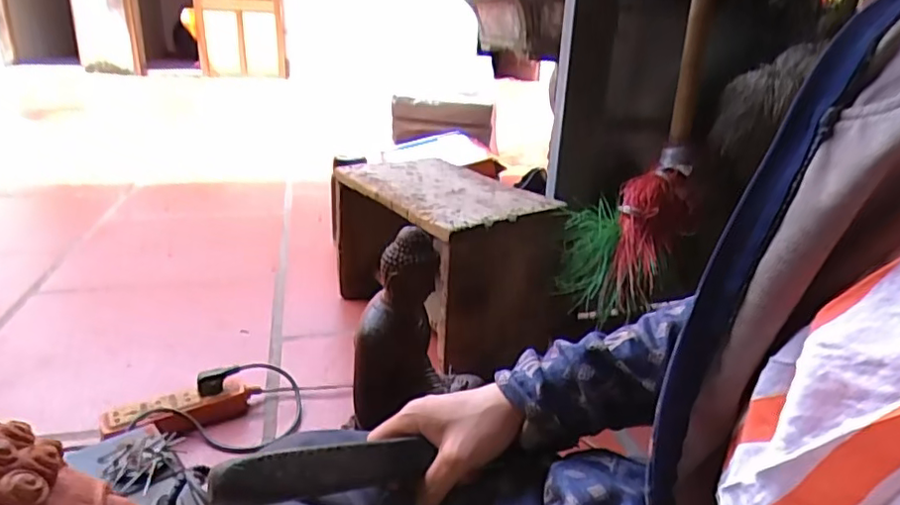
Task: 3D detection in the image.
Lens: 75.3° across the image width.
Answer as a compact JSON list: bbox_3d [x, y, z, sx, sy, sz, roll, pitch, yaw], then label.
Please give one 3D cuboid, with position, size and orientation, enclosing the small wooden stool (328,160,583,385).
[{"bbox_3d":[-0.015,0.009,1.122,0.247,0.293,0.429,-14,27,-33],"label":"small wooden stool"}]

